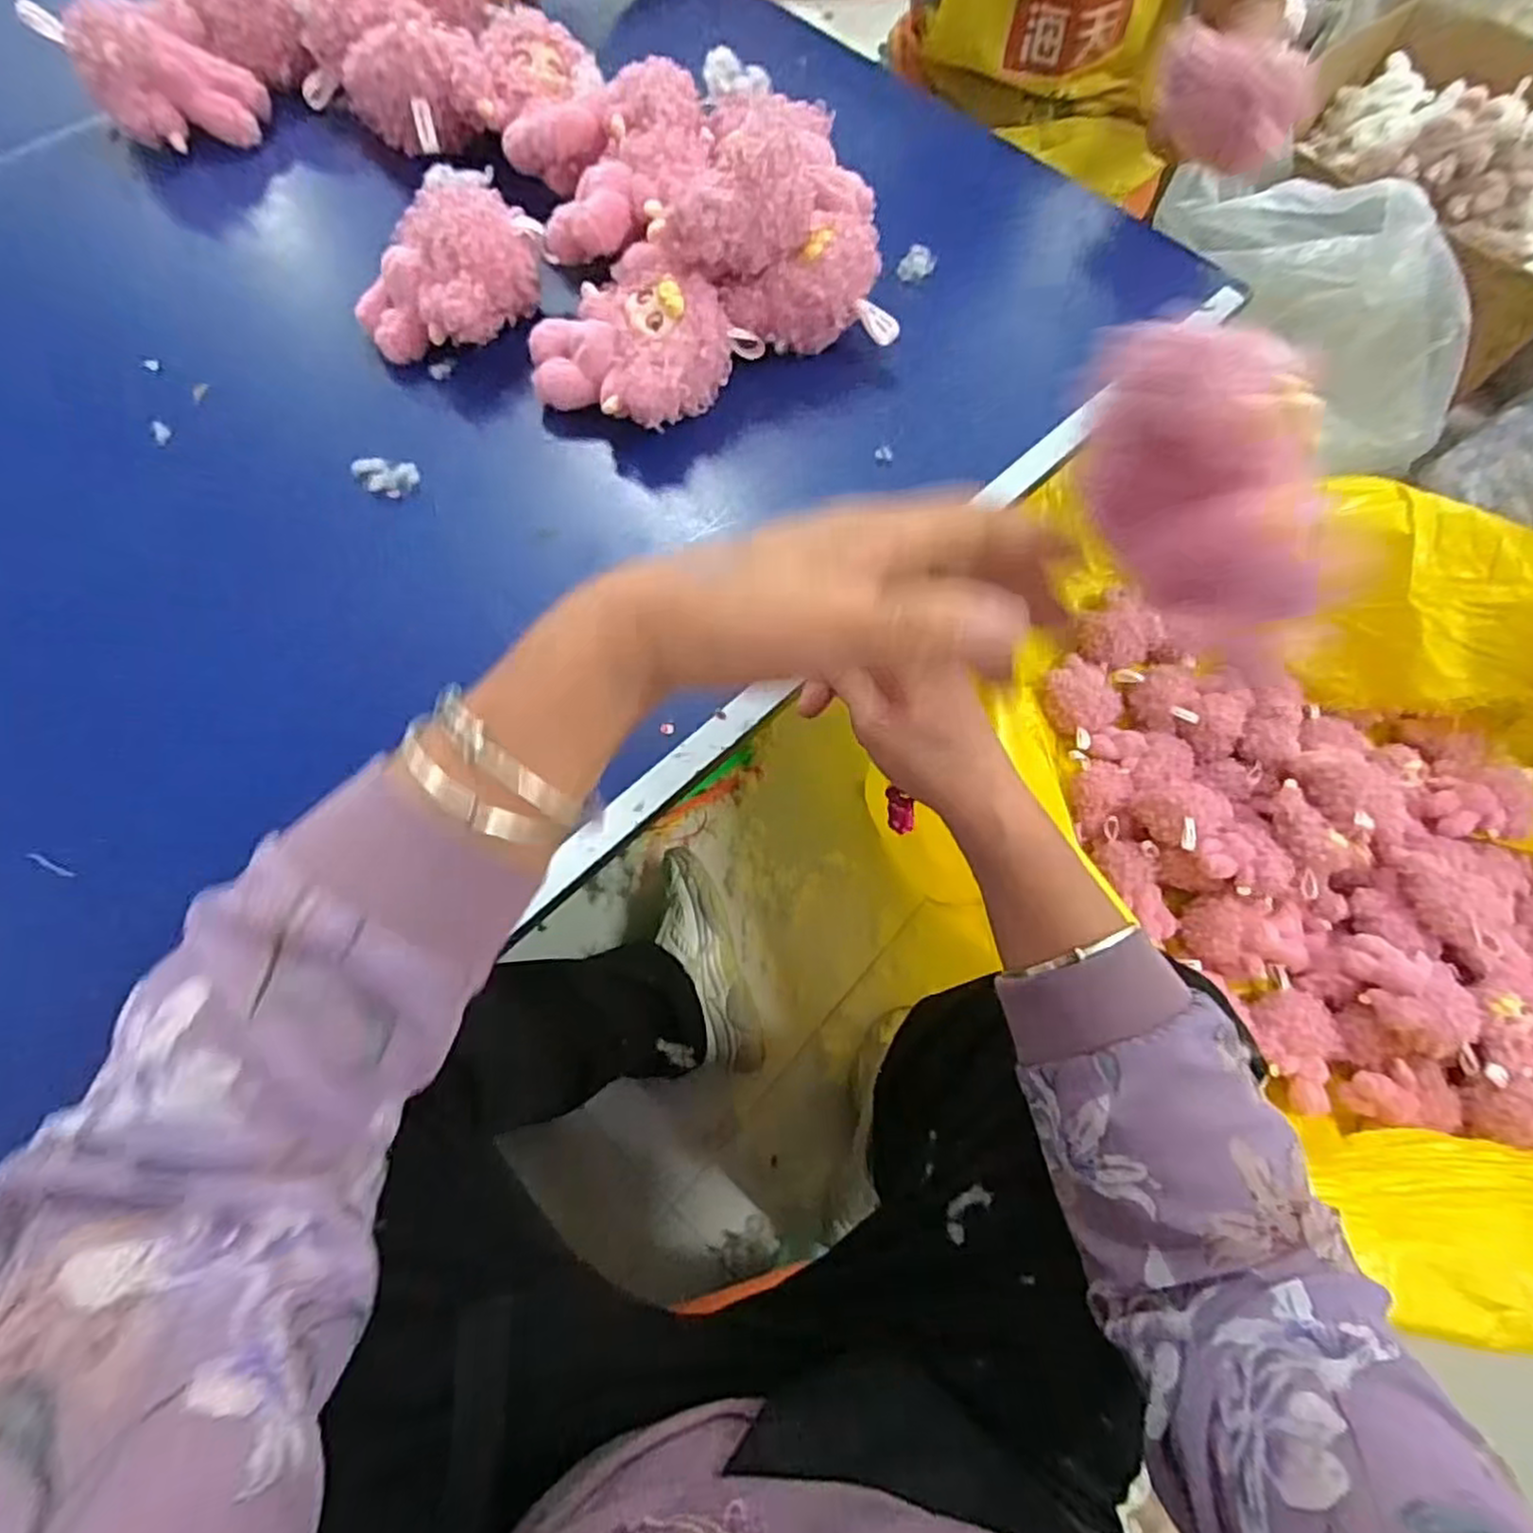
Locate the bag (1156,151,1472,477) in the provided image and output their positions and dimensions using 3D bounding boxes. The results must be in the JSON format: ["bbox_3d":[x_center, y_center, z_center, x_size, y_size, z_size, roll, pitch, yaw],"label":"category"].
[{"bbox_3d":[0.738,-0.645,0.974,0.173,0.236,0.510,-33,87,-14],"label":"bag"}]

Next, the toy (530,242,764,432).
[{"bbox_3d":[-0.083,-0.281,0.478,0.117,0.054,0.110,26,70,7],"label":"toy"}]

